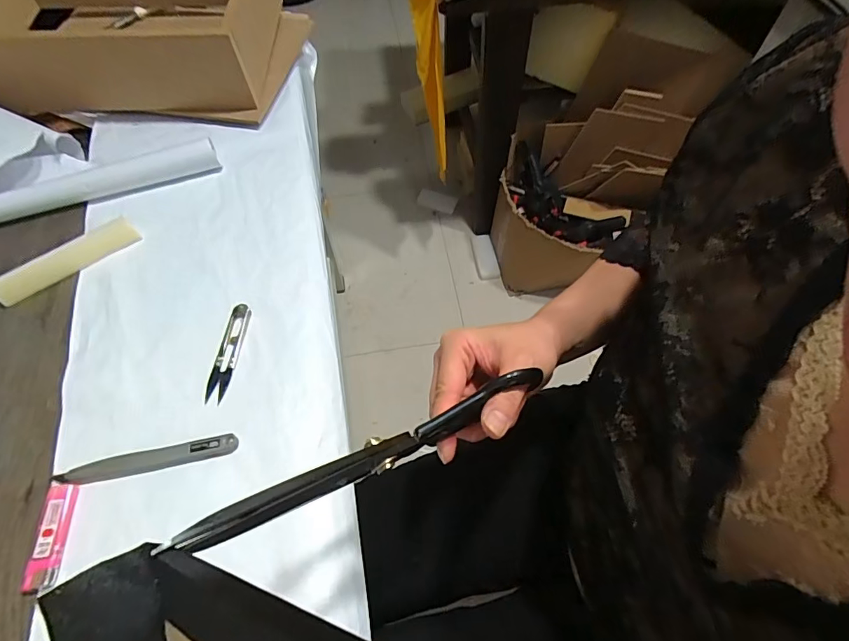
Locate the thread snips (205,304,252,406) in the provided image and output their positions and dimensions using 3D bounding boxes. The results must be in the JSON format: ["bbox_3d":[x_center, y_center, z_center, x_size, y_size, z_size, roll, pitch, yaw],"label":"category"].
[{"bbox_3d":[-0.192,0.030,0.458,0.019,0.010,0.101,5,59,4],"label":"thread snips"}]

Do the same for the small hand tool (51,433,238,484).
[{"bbox_3d":[-0.240,0.121,0.405,0.150,0.012,0.020,-12,59,-6],"label":"small hand tool"}]

